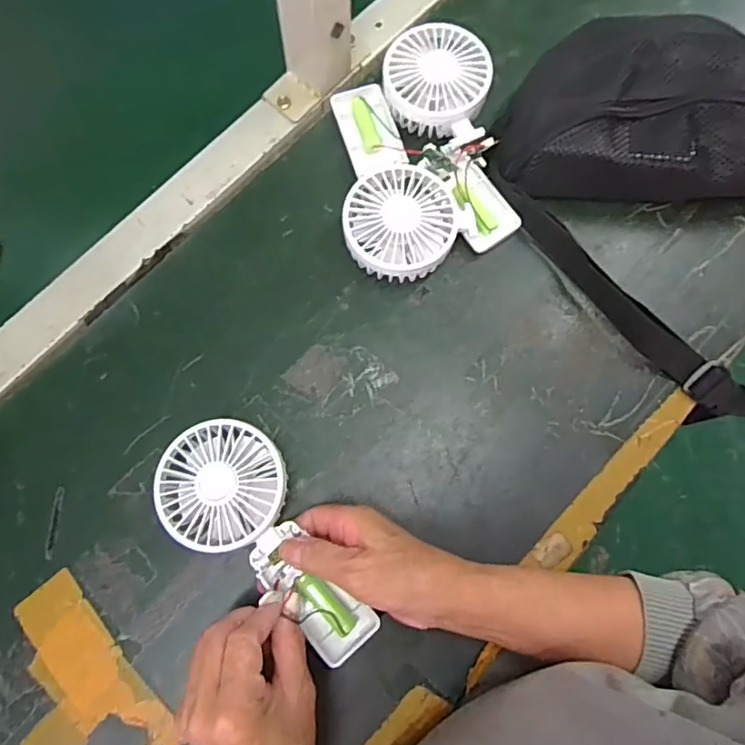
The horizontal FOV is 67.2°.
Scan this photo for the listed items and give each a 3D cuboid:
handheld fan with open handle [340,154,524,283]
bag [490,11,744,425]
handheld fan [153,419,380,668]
[{"bbox_3d":[0.043,-0.129,0.451,0.139,0.043,0.094,-24,79,-5],"label":"handheld fan with open handle"},{"bbox_3d":[0.275,-0.130,0.463,0.242,0.111,0.341,-37,81,-9],"label":"bag"},{"bbox_3d":[-0.072,0.114,0.383,0.081,0.026,0.183,-39,86,-8],"label":"handheld fan"}]

